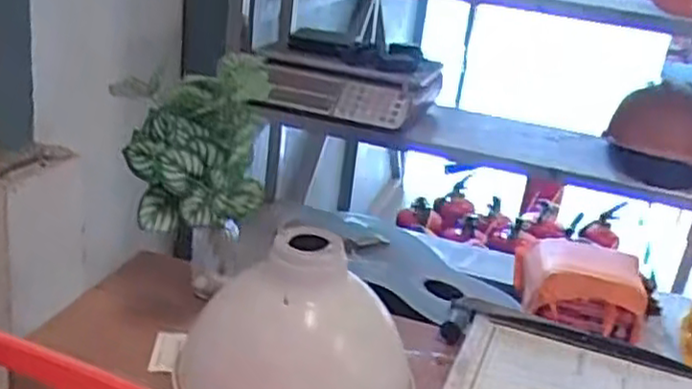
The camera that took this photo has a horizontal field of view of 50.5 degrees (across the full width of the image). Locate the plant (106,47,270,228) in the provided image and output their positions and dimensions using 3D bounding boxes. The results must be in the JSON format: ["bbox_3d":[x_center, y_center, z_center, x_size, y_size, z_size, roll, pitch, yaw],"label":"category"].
[{"bbox_3d":[-0.192,-0.071,0.910,0.183,0.163,0.187,2,22,-15],"label":"plant"}]

